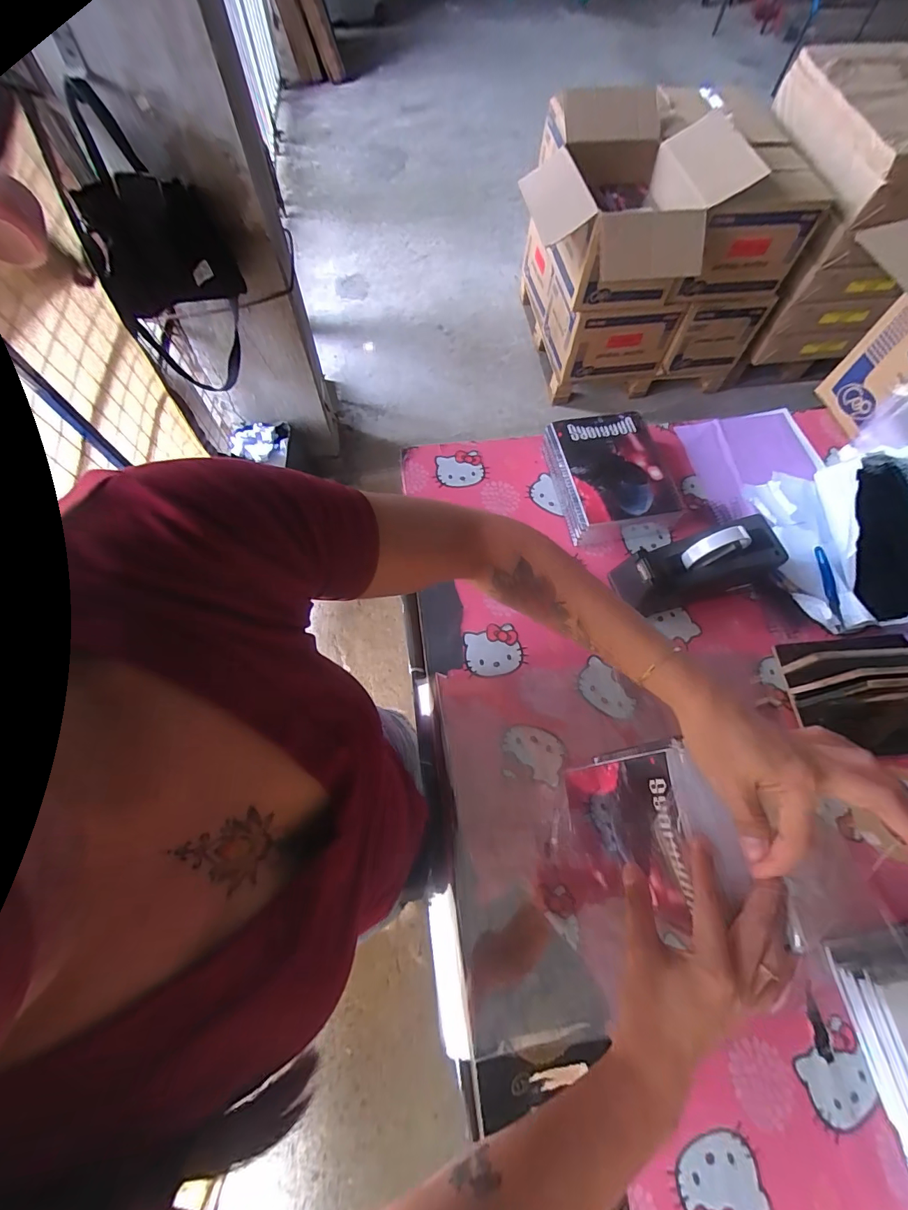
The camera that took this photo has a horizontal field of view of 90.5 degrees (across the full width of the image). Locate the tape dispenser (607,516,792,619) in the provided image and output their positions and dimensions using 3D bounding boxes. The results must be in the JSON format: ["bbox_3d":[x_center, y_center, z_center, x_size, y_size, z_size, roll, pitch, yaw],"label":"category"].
[{"bbox_3d":[0.334,-0.049,0.614,0.210,0.109,0.077,-16,69,-9],"label":"tape dispenser"}]

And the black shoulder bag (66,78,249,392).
[{"bbox_3d":[-0.598,-0.716,1.002,0.248,0.532,0.136,-8,68,-6],"label":"black shoulder bag"}]

